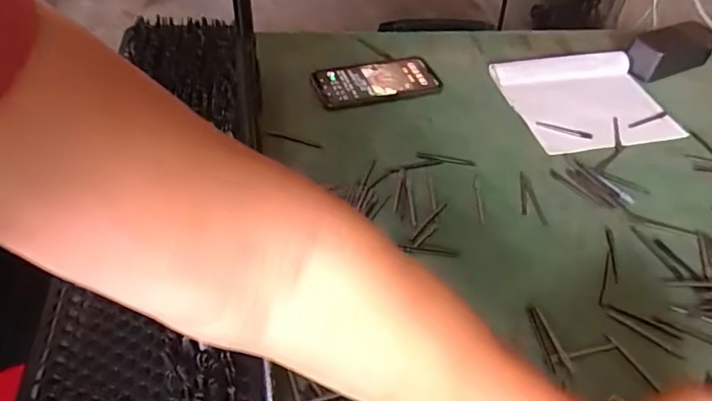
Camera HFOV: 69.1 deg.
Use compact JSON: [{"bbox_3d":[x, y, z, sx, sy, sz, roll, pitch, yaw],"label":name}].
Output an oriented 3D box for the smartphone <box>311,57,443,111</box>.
[{"bbox_3d":[0.031,-0.154,0.672,0.161,0.011,0.081,-15,50,-18],"label":"smartphone"}]

